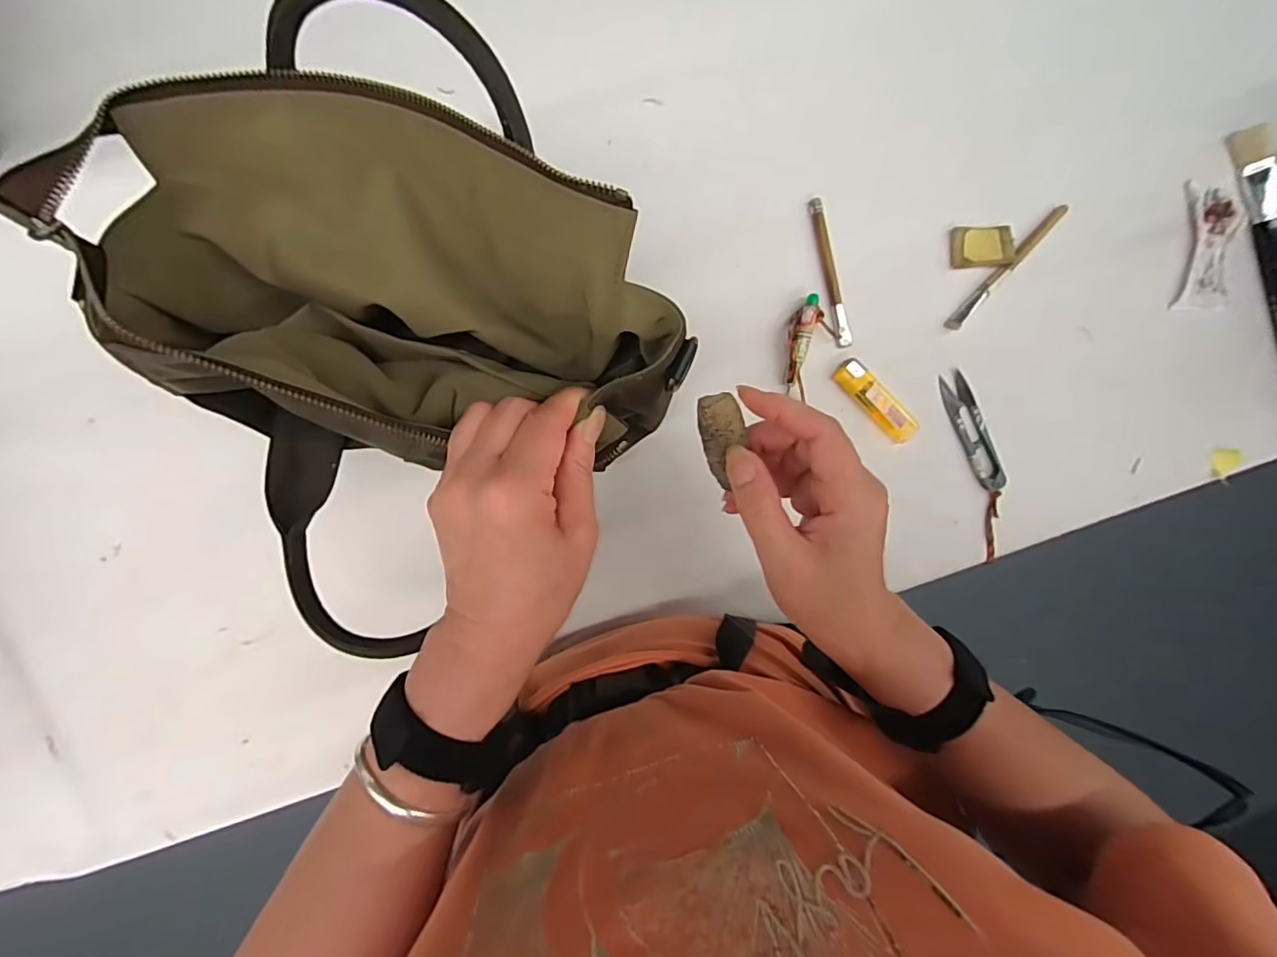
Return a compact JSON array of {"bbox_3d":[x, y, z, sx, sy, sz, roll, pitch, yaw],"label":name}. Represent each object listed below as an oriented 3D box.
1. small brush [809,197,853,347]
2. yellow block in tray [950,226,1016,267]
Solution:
[{"bbox_3d":[0.148,-0.157,0.427,0.011,0.010,0.112,-14,99,-5],"label":"small brush"},{"bbox_3d":[0.268,-0.181,0.433,0.046,0.010,0.031,-4,92,1],"label":"yellow block in tray"}]

